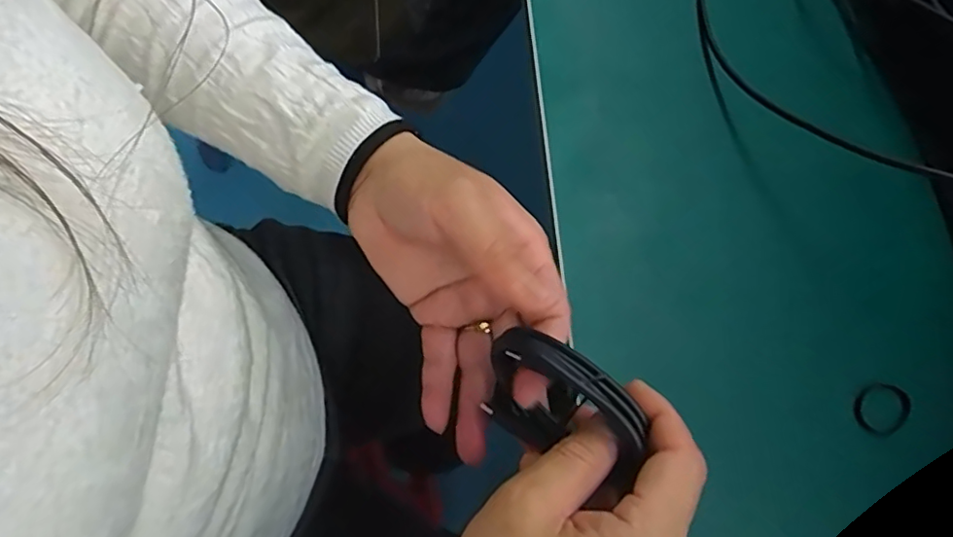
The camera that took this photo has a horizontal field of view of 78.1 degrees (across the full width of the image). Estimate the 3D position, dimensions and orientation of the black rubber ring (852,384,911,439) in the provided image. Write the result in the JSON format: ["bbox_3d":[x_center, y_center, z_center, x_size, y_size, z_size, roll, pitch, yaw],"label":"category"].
[{"bbox_3d":[0.205,0.071,0.298,0.031,0.004,0.023,-35,53,-16],"label":"black rubber ring"}]

